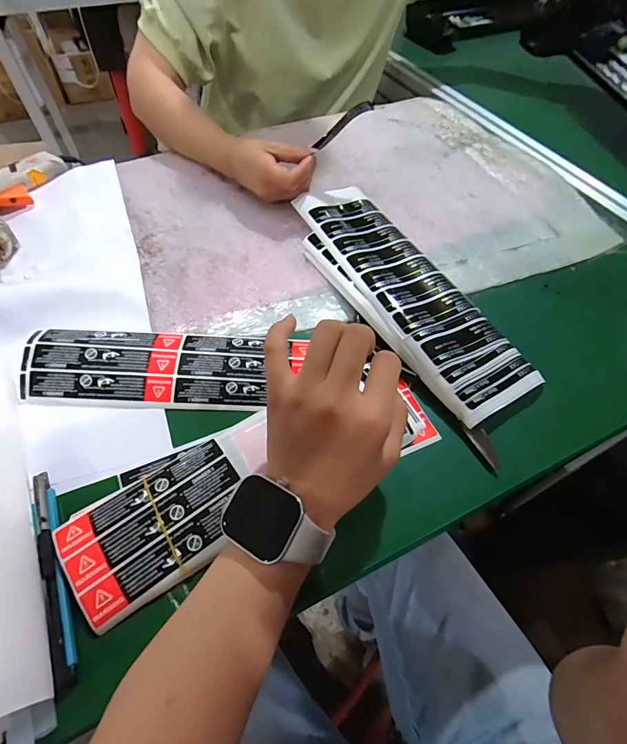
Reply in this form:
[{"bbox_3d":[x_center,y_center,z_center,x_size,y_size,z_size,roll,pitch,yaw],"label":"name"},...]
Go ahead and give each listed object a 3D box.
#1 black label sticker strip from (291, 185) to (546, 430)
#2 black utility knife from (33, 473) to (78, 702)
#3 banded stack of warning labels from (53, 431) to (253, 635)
[{"bbox_3d":[0.085,-0.087,0.395,0.102,0.025,0.306,-25,61,-19],"label":"black label sticker strip"},{"bbox_3d":[-0.173,0.130,0.262,0.012,0.012,0.145,-22,58,-16],"label":"black utility knife"},{"bbox_3d":[-0.101,0.101,0.273,0.128,0.014,0.076,-32,63,-22],"label":"banded stack of warning labels"}]

